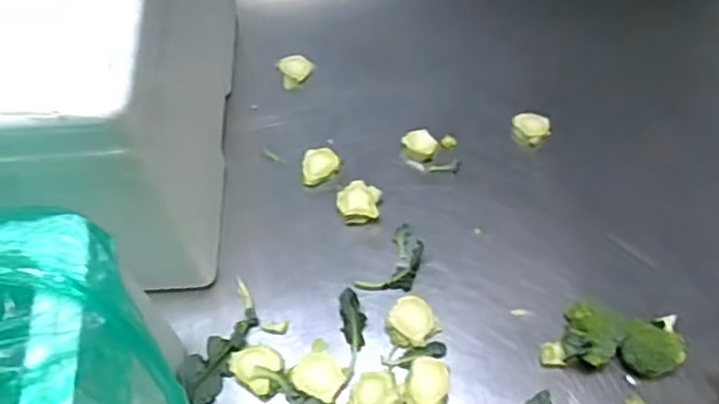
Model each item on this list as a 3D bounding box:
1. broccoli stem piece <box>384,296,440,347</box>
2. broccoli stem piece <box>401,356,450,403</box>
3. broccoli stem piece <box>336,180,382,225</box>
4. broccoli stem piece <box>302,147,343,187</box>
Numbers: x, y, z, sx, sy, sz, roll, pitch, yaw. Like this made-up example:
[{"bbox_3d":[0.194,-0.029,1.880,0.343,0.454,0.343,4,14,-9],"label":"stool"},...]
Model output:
[{"bbox_3d":[0.052,0.120,0.664,0.048,0.029,0.048,-1,61,2],"label":"broccoli stem piece"},{"bbox_3d":[0.062,0.176,0.629,0.041,0.041,0.053,8,62,7],"label":"broccoli stem piece"},{"bbox_3d":[-0.001,0.002,0.736,0.045,0.029,0.040,1,59,3],"label":"broccoli stem piece"},{"bbox_3d":[-0.043,-0.041,0.768,0.043,0.013,0.047,-4,59,0],"label":"broccoli stem piece"}]

